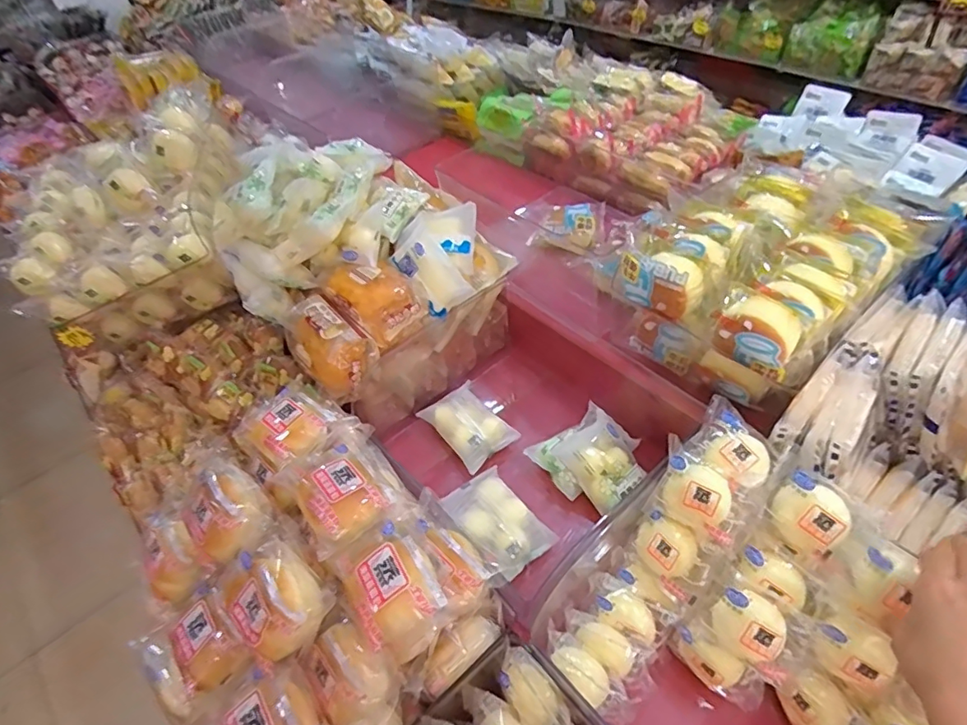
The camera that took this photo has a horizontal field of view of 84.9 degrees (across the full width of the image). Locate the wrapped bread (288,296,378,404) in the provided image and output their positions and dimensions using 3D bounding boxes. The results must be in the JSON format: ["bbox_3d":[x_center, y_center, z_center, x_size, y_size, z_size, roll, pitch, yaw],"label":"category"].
[{"bbox_3d":[-0.204,-0.020,0.682,0.139,0.078,0.074,32,59,30],"label":"wrapped bread"}]

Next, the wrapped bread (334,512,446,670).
[{"bbox_3d":[-0.080,0.186,0.446,0.071,0.041,0.105,-28,51,-18],"label":"wrapped bread"}]

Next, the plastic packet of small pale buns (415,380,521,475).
[{"bbox_3d":[-0.023,0.084,0.730,0.078,0.030,0.120,-34,53,-22],"label":"plastic packet of small pale buns"}]

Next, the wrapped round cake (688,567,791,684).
[{"bbox_3d":[0.239,0.240,0.471,0.082,0.066,0.029,34,20,19],"label":"wrapped round cake"}]

